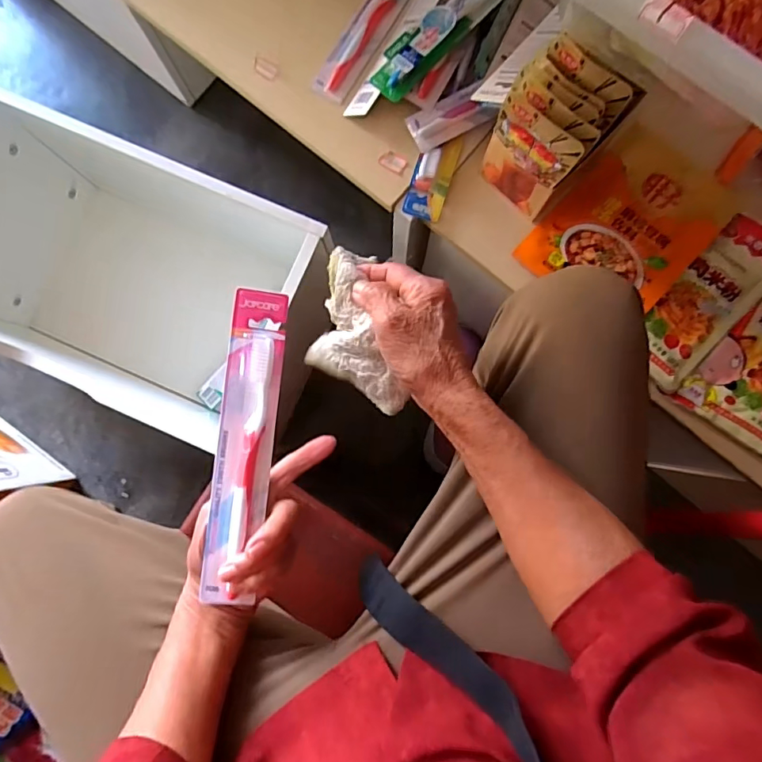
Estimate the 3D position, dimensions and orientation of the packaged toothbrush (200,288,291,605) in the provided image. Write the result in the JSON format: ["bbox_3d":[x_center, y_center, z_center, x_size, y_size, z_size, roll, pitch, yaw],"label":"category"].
[{"bbox_3d":[-0.103,0.045,0.372,0.041,0.015,0.228,7,85,1],"label":"packaged toothbrush"}]

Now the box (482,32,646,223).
[{"bbox_3d":[0.154,-0.228,0.459,0.090,0.135,0.072,41,86,4],"label":"box"}]

